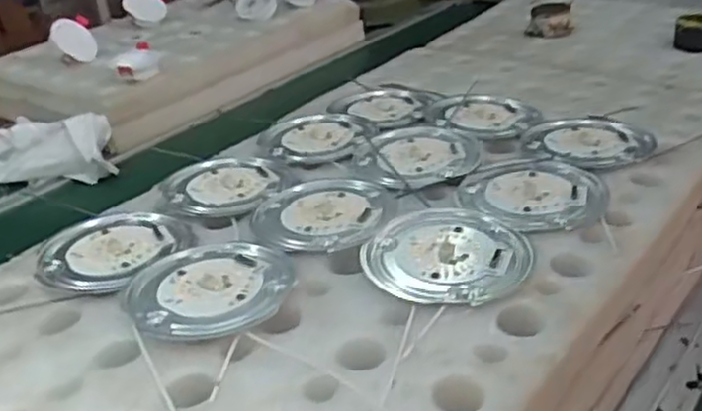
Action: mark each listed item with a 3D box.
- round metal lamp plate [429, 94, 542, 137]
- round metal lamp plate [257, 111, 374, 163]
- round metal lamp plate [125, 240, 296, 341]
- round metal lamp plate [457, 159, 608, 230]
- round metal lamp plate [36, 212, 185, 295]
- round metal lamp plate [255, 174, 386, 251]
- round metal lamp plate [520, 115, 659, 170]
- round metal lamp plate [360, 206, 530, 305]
[{"bbox_3d":[0.125,-0.085,0.679,0.096,0.009,0.093,-5,29,3],"label":"round metal lamp plate"},{"bbox_3d":[-0.034,-0.066,0.668,0.096,0.006,0.103,-5,29,3],"label":"round metal lamp plate"},{"bbox_3d":[-0.086,0.047,0.455,0.094,0.014,0.104,-2,29,9],"label":"round metal lamp plate"},{"bbox_3d":[0.132,-0.010,0.533,0.099,0.007,0.103,-3,29,6],"label":"round metal lamp plate"},{"bbox_3d":[-0.171,0.028,0.516,0.084,0.013,0.103,11,33,29],"label":"round metal lamp plate"},{"bbox_3d":[-0.022,0.001,0.535,0.094,0.007,0.110,-2,29,9],"label":"round metal lamp plate"},{"bbox_3d":[0.194,-0.055,0.610,0.101,0.008,0.097,-5,29,3],"label":"round metal lamp plate"},{"bbox_3d":[0.061,0.029,0.466,0.102,0.010,0.105,-5,29,3],"label":"round metal lamp plate"}]

